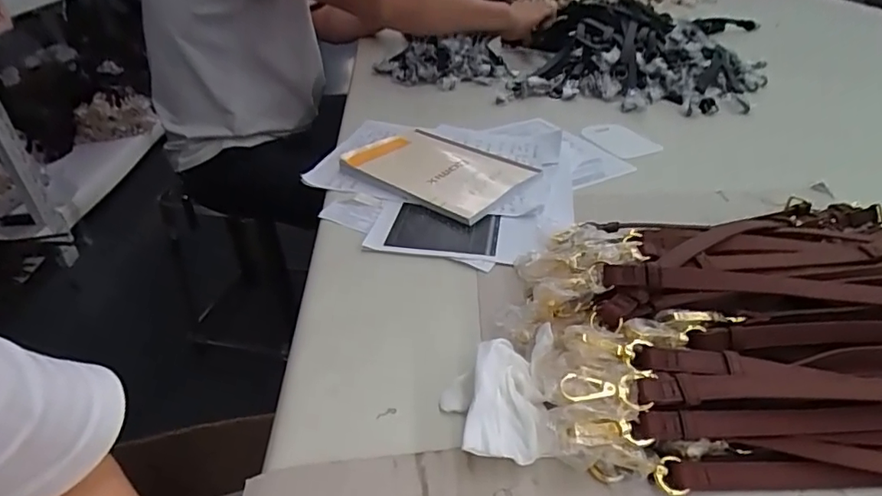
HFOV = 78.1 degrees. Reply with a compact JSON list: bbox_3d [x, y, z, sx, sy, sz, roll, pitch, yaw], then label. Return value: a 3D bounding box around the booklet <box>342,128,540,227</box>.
[{"bbox_3d":[0.000,-0.100,0.678,0.201,0.017,0.156,24,39,31],"label":"booklet"}]

